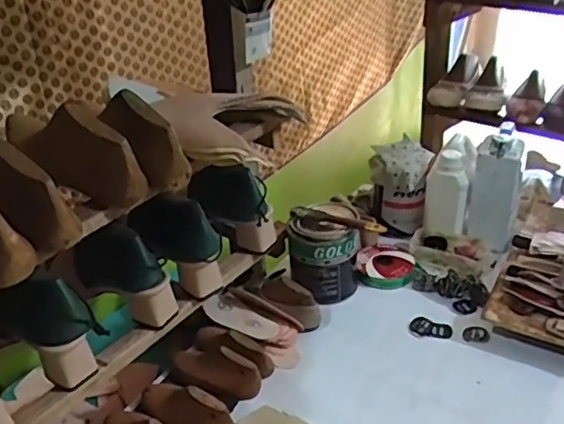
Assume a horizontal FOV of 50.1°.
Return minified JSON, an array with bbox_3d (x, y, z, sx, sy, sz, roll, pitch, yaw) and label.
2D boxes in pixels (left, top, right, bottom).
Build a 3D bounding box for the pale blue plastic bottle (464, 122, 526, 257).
[{"bbox_3d":[0.368,-0.036,1.038,0.082,0.205,0.065,10,34,20],"label":"pale blue plastic bottle"}]

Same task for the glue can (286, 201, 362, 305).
[{"bbox_3d":[0.069,0.058,0.962,0.112,0.132,0.111,-2,31,1],"label":"glue can"}]

